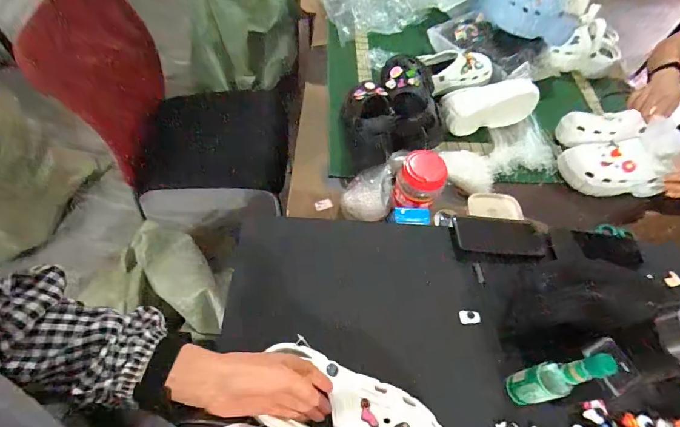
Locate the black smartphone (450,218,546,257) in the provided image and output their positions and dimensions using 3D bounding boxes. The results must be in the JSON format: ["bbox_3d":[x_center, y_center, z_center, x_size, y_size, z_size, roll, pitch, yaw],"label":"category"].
[{"bbox_3d":[0.282,0.039,0.652,0.145,0.011,0.071,6,56,-1],"label":"black smartphone"}]

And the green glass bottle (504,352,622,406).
[{"bbox_3d":[0.253,0.201,0.442,0.035,0.181,0.039,-5,57,-8],"label":"green glass bottle"}]

